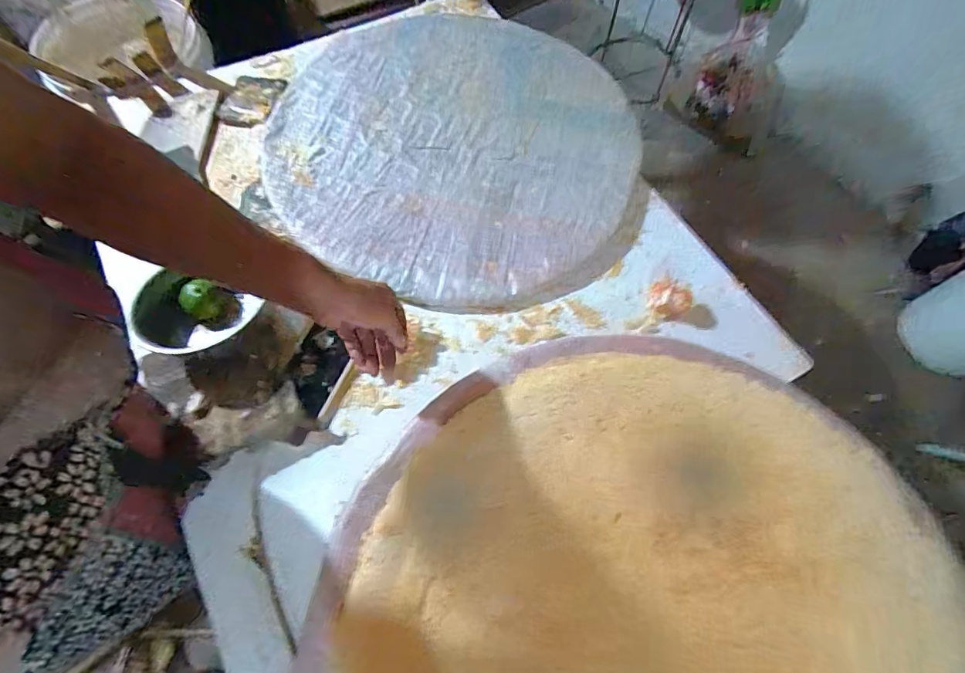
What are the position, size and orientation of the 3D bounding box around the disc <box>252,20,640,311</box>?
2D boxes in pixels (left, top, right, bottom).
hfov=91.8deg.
[{"bbox_3d":[-0.045,-0.333,0.777,0.575,0.035,0.582,0,65,0],"label":"disc"}]

